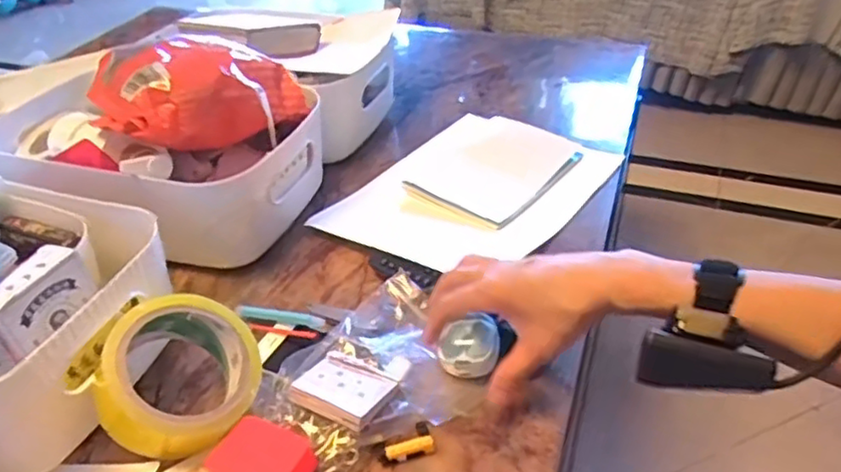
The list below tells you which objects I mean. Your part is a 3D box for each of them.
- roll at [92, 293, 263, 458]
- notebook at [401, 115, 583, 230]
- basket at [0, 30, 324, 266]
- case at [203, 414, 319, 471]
[{"bbox_3d":[-0.167,0.095,0.444,0.098,0.063,0.101,14,46,-27],"label":"roll"},{"bbox_3d":[0.081,-0.076,0.706,0.126,0.014,0.175,26,47,24],"label":"notebook"},{"bbox_3d":[-0.267,-0.089,0.633,0.307,0.172,0.202,12,40,18],"label":"basket"},{"bbox_3d":[-0.101,0.144,0.412,0.060,0.019,0.046,15,41,21],"label":"case"}]

